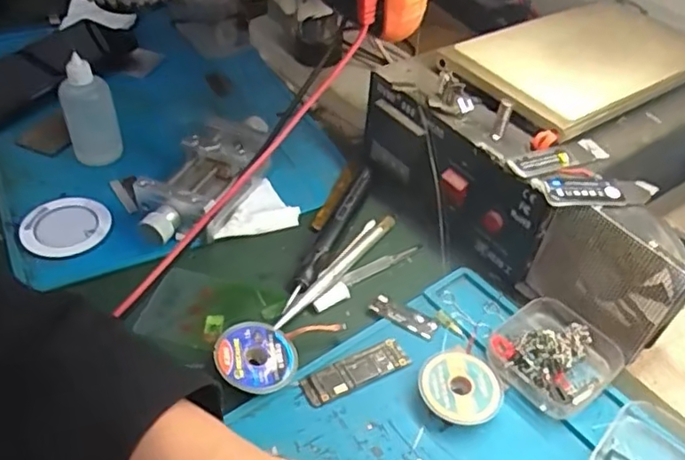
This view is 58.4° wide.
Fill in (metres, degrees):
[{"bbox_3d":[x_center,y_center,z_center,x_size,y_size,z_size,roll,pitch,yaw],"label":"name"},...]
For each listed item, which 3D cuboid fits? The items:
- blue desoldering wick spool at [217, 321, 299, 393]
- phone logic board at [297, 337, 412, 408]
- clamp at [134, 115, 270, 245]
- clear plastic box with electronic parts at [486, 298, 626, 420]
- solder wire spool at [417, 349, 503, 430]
[{"bbox_3d":[-0.049,0.072,0.346,0.044,0.009,0.044,11,45,-11],"label":"blue desoldering wick spool"},{"bbox_3d":[0.008,0.080,0.348,0.064,0.004,0.020,-20,49,-23],"label":"phone logic board"},{"bbox_3d":[-0.099,-0.038,0.448,0.062,0.035,0.133,15,45,11],"label":"clamp"},{"bbox_3d":[0.122,0.072,0.354,0.065,0.022,0.061,-28,52,-29],"label":"clear plastic box with electronic parts"},{"bbox_3d":[0.065,0.087,0.339,0.044,0.012,0.042,2,44,-2],"label":"solder wire spool"}]

